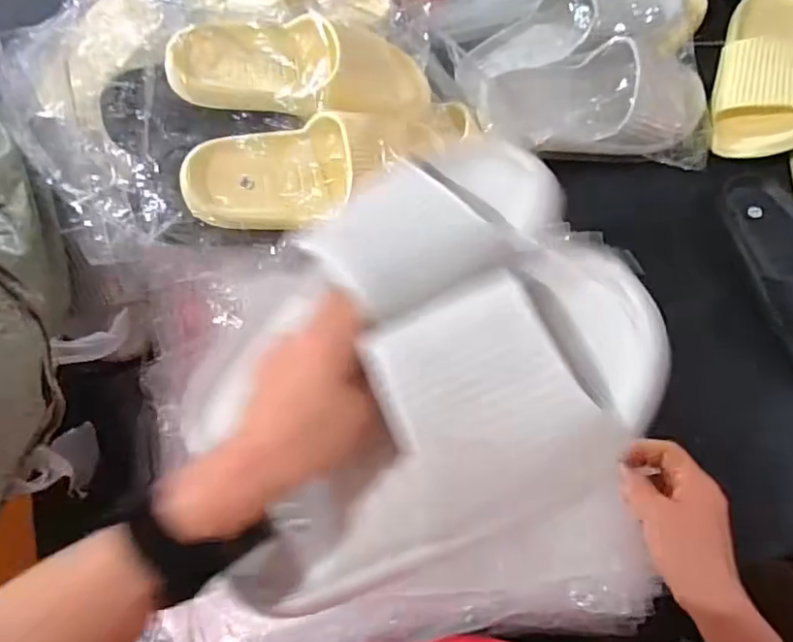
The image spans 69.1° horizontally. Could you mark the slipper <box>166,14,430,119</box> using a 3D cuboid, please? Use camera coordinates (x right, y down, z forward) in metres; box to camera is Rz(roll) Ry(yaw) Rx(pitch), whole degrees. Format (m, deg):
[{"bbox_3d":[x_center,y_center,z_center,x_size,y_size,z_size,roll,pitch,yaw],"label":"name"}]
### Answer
[{"bbox_3d":[-0.081,-0.240,0.546,0.255,0.068,0.113,-3,66,-19],"label":"slipper"}]

